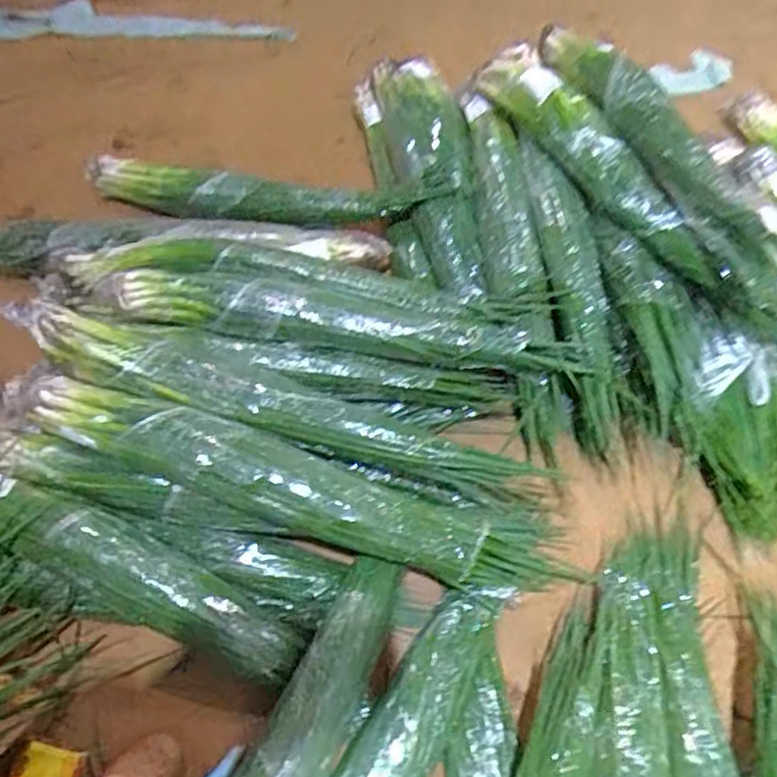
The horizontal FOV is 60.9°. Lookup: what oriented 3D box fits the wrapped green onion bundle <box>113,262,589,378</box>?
[{"bbox_3d":[-0.067,-0.134,1.096,0.769,0.082,0.149,6,61,4],"label":"wrapped green onion bundle"}]

